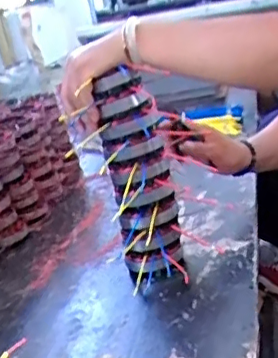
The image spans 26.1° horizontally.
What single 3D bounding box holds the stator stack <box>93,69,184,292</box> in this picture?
[{"bbox_3d":[0.002,0.008,0.818,0.094,0.291,0.107,-10,18,3],"label":"stator stack"}]

